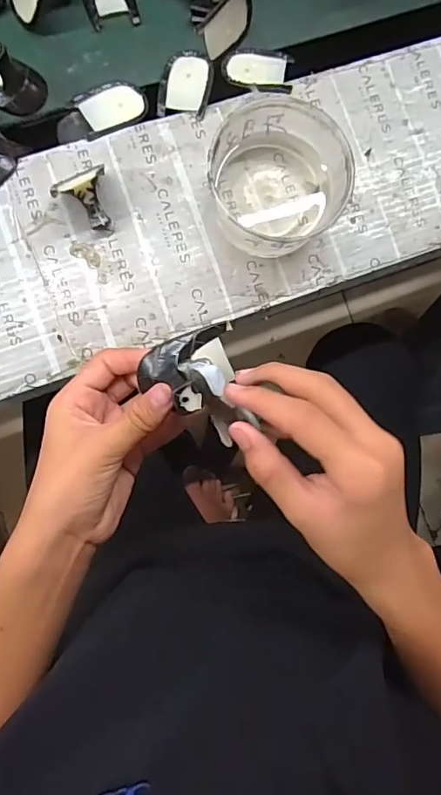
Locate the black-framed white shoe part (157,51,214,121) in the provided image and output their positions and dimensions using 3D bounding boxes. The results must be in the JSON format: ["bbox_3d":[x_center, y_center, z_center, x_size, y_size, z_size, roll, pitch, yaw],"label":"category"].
[{"bbox_3d":[-0.032,-0.292,0.460,0.047,0.008,0.067,8,82,-3],"label":"black-framed white shoe part"}]

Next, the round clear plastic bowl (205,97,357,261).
[{"bbox_3d":[0.050,-0.186,0.423,0.108,0.062,0.105,0,87,-6],"label":"round clear plastic bowl"}]

